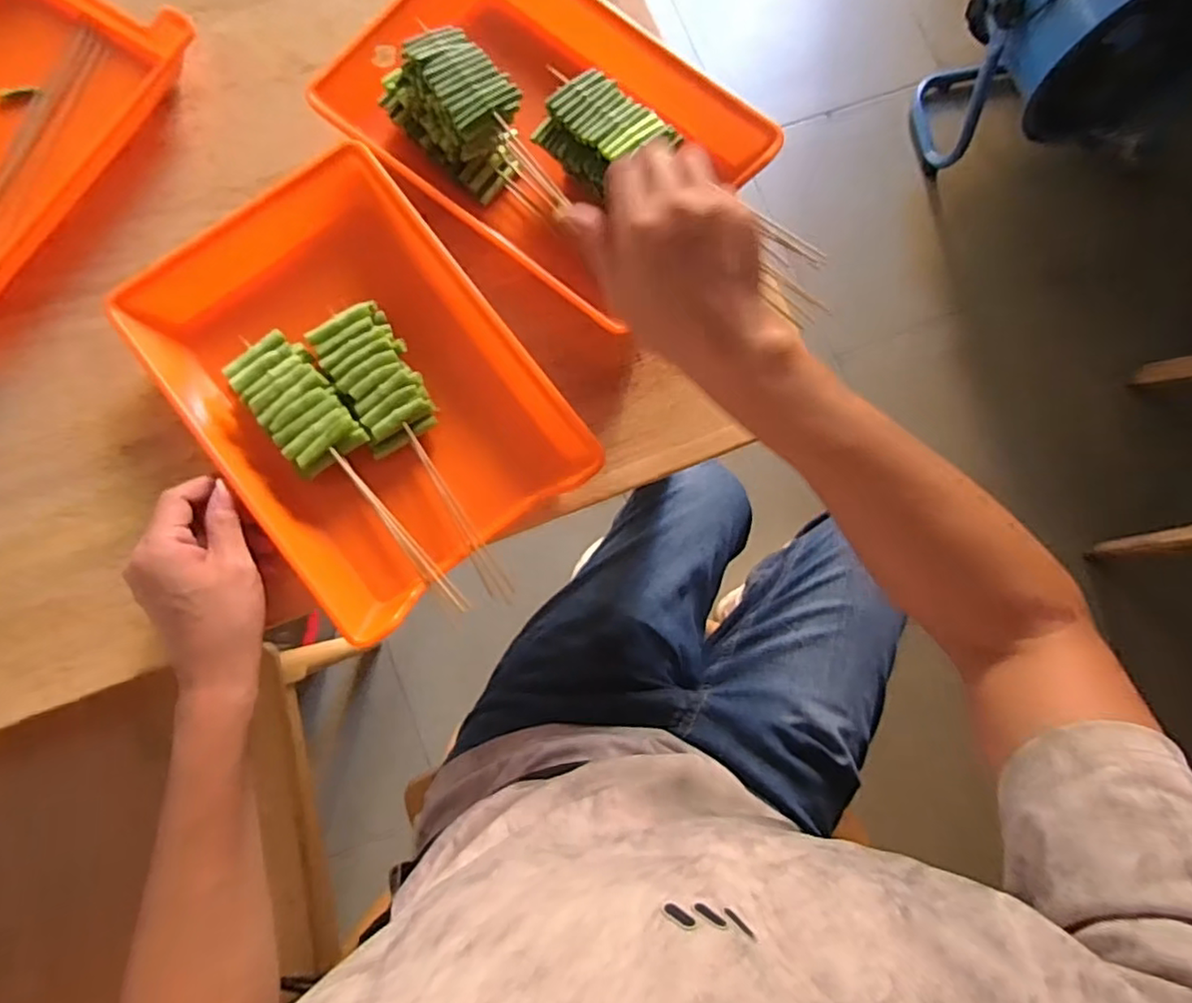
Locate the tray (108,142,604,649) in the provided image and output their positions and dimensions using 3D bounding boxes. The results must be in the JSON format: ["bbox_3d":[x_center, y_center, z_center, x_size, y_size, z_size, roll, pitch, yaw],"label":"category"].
[{"bbox_3d":[-0.161,-0.077,0.451,0.199,0.050,0.280,-38,84,-6],"label":"tray"}]

